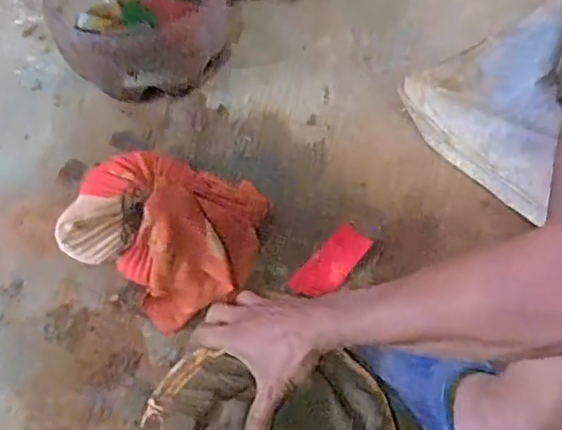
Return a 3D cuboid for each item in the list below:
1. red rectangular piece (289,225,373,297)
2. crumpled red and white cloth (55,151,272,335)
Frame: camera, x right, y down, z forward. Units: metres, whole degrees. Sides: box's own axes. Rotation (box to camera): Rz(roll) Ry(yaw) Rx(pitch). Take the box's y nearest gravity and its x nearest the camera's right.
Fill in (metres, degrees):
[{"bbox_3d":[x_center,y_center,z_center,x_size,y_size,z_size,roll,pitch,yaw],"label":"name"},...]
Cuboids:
[{"bbox_3d":[0.062,0.058,0.678,0.045,0.005,0.105,42,75,13],"label":"red rectangular piece"},{"bbox_3d":[-0.128,-0.004,0.651,0.214,0.116,0.203,30,61,17],"label":"crumpled red and white cloth"}]

